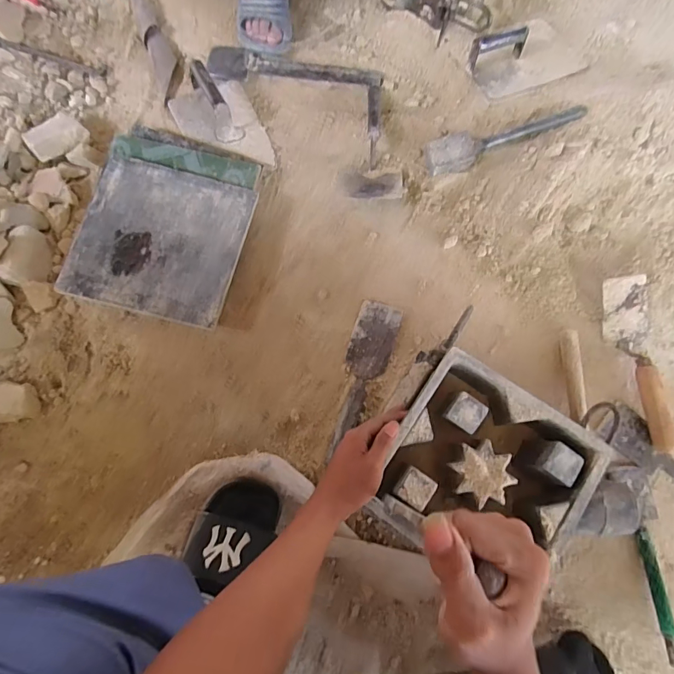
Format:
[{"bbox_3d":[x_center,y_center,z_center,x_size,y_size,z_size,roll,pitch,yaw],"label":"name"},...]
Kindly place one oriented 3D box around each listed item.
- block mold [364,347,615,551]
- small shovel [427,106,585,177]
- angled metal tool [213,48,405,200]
[{"bbox_3d":[0.185,0.159,0.540,0.219,0.089,0.192,34,77,9],"label":"block mold"},{"bbox_3d":[0.288,-0.341,0.729,0.265,0.028,0.058,-13,88,3],"label":"small shovel"},{"bbox_3d":[-0.020,-0.448,0.778,0.239,0.050,0.503,-41,78,-10],"label":"angled metal tool"}]

